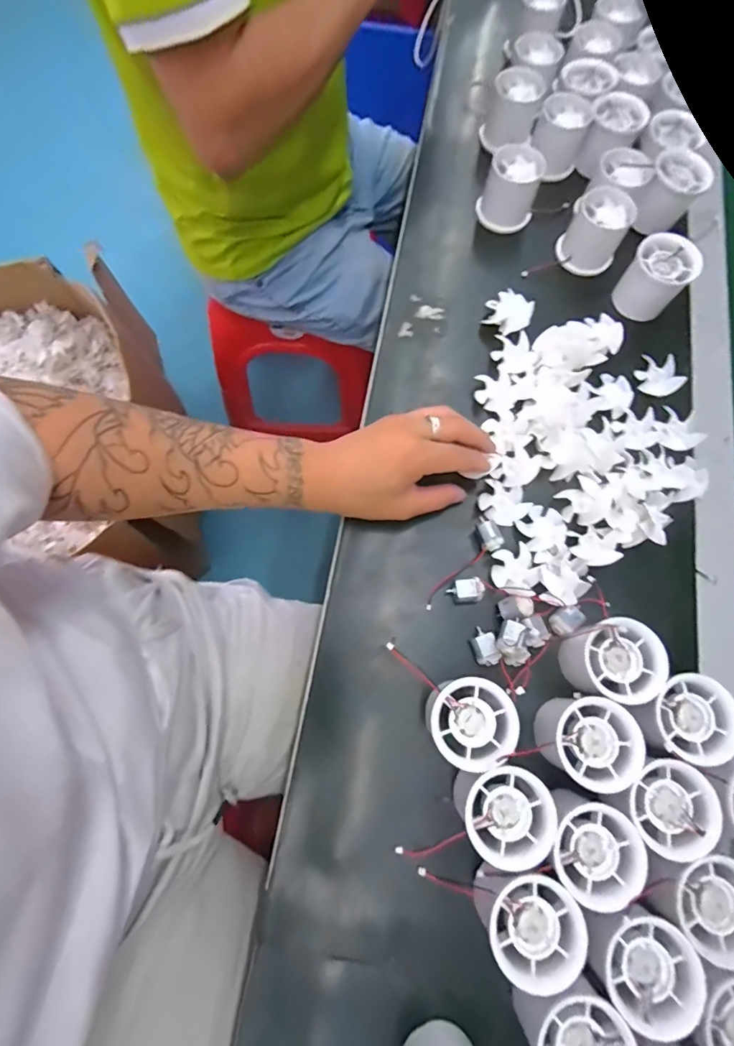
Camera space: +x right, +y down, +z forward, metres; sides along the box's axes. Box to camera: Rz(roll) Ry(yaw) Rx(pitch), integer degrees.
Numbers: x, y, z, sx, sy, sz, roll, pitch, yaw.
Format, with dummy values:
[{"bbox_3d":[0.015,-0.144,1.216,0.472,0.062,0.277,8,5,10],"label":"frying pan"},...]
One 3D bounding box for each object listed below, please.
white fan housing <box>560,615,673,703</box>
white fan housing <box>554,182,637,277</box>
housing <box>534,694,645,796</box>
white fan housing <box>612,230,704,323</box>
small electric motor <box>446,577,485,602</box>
[{"bbox_3d":[0.180,0.100,0.340,0.058,0.041,0.054,1,74,-3],"label":"white fan housing"},{"bbox_3d":[0.226,-0.290,0.459,0.055,0.049,0.054,1,74,-3],"label":"white fan housing"},{"bbox_3d":[0.153,0.152,0.329,0.056,0.052,0.056,1,74,-3],"label":"housing"},{"bbox_3d":[0.278,-0.236,0.444,0.054,0.048,0.056,1,74,-3],"label":"white fan housing"},{"bbox_3d":[0.080,0.055,0.373,0.027,0.014,0.018,-8,74,-6],"label":"small electric motor"}]

